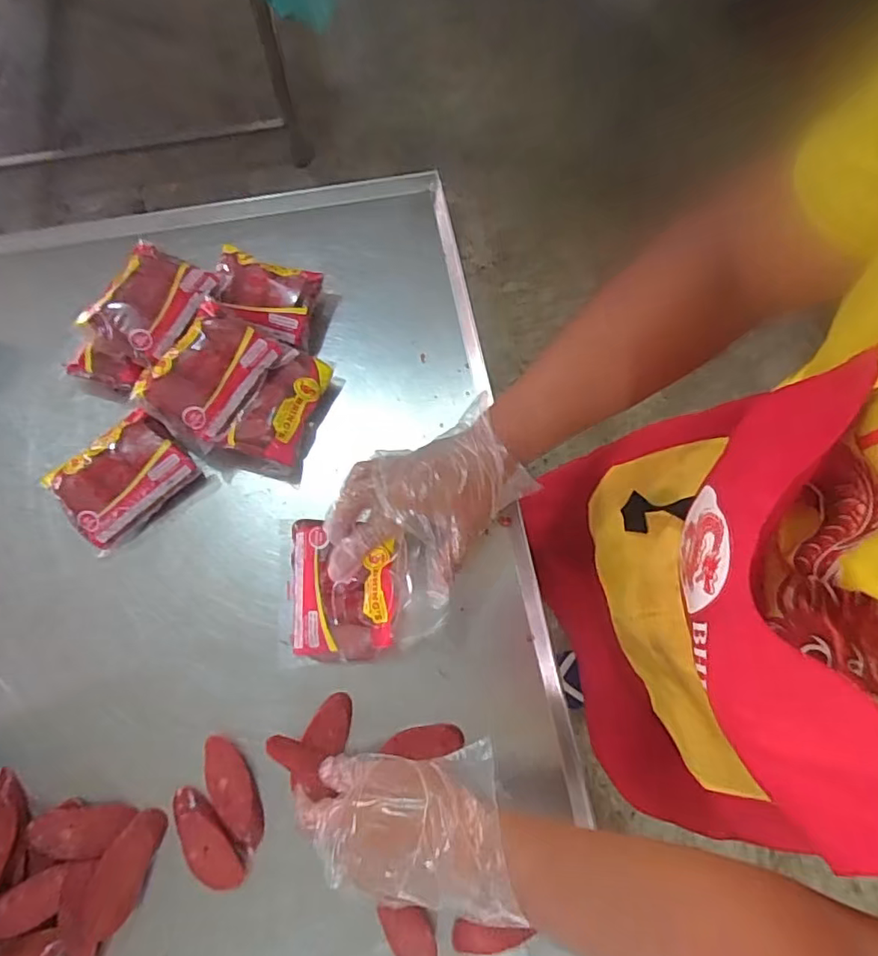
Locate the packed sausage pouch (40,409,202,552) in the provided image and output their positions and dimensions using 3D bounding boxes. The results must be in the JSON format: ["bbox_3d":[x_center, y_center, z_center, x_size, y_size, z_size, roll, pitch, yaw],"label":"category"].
[{"bbox_3d":[-0.334,0.001,0.595,0.129,0.052,0.097,-40,77,-12],"label":"packed sausage pouch"}]

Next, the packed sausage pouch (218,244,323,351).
[{"bbox_3d":[-0.201,-0.207,0.657,0.123,0.050,0.089,17,73,5],"label":"packed sausage pouch"}]

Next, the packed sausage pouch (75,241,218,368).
[{"bbox_3d":[-0.311,-0.189,0.606,0.100,0.036,0.129,25,73,7],"label":"packed sausage pouch"}]

